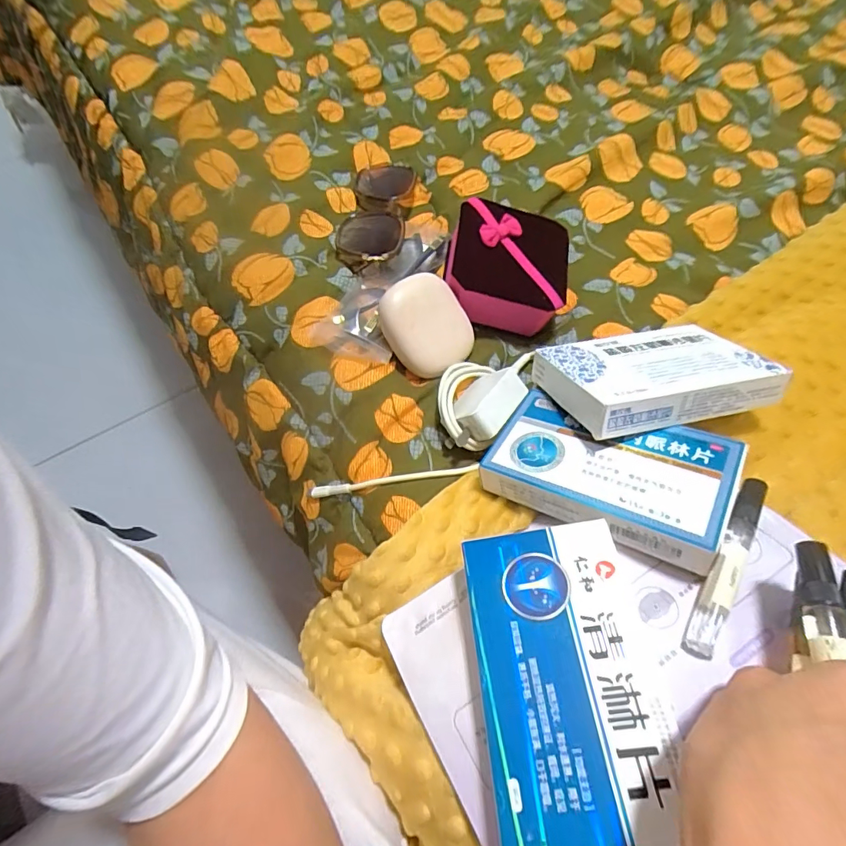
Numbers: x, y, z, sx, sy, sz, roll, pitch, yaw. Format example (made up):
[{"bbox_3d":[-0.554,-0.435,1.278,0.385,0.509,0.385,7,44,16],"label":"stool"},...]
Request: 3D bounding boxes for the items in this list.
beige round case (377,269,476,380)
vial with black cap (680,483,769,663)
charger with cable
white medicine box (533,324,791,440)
[{"bbox_3d":[0.002,-0.076,0.363,0.062,0.027,0.072,-28,80,-11],"label":"beige round case"},{"bbox_3d":[0.164,0.074,0.248,0.015,0.018,0.105,32,69,11],"label":"vial with black cap"},{"bbox_3d":[0.009,0.010,0.342,0.193,0.043,0.067,-37,67,-3],"label":"charger with cable"},{"bbox_3d":[0.153,-0.031,0.316,0.134,0.031,0.086,-10,39,-9],"label":"white medicine box"}]

